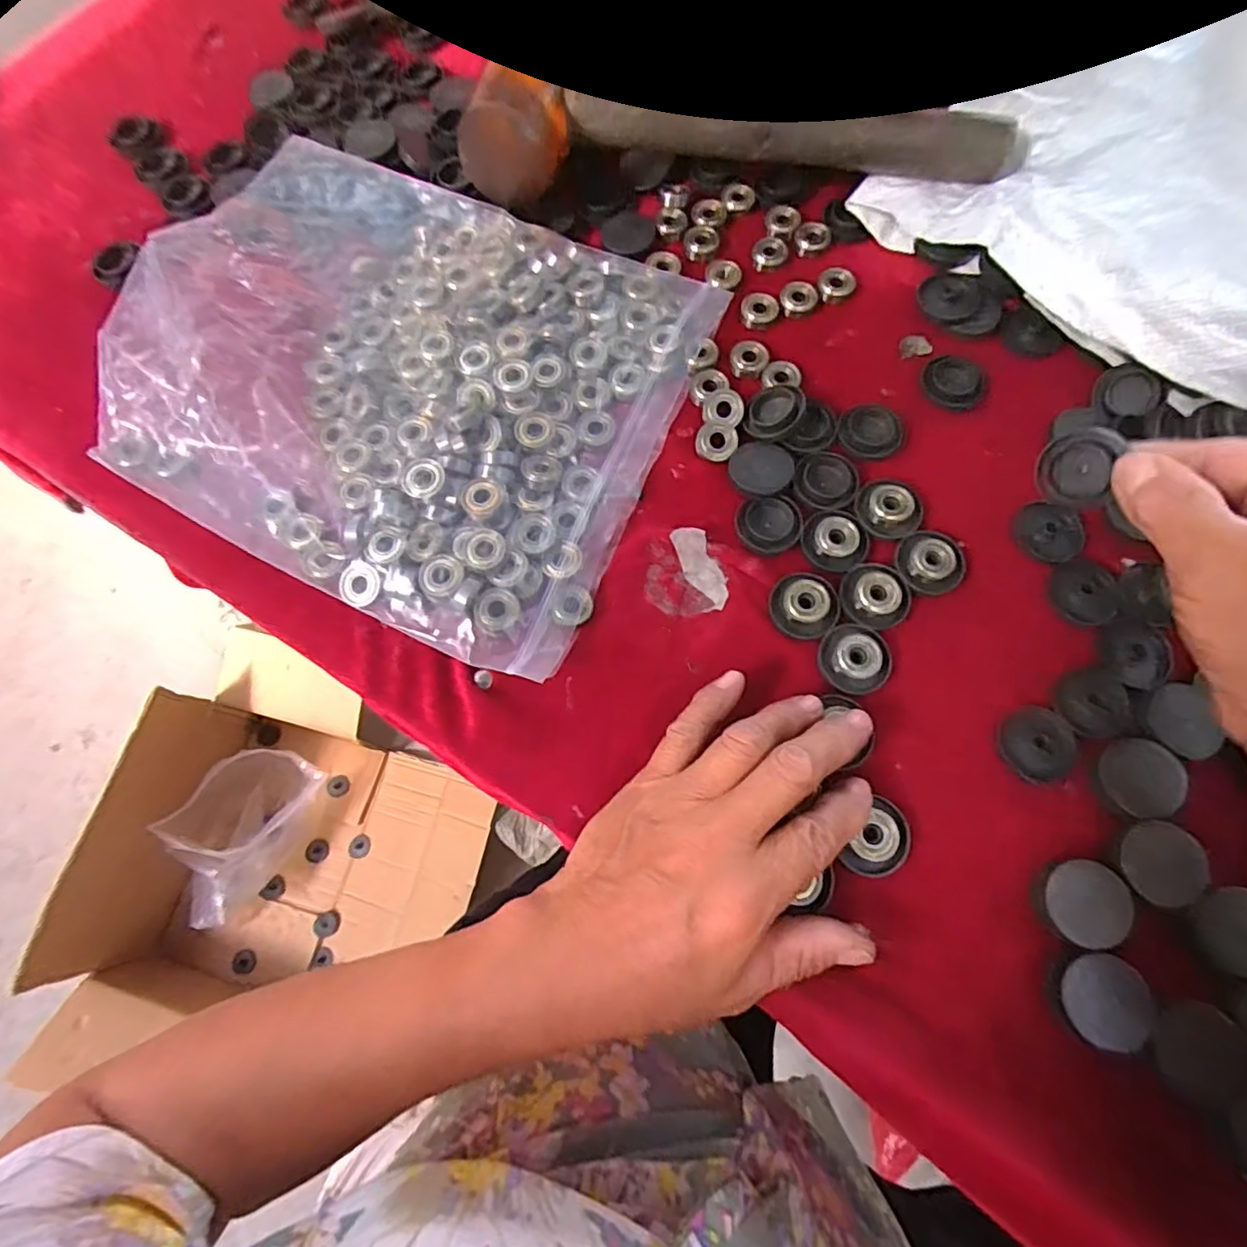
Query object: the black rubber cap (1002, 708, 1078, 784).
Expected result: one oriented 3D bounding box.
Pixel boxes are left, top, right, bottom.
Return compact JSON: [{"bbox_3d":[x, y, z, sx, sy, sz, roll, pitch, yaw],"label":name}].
[{"bbox_3d":[0.188,0.054,0.277,0.032,0.005,0.030,0,72,1],"label":"black rubber cap"}]

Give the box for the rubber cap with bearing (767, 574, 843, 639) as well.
[{"bbox_3d":[0.089,-0.009,0.297,0.032,0.011,0.031,0,72,1],"label":"rubber cap with bearing"}]

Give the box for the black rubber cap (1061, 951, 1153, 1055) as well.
[{"bbox_3d":[0.189,0.147,0.237,0.030,0.004,0.032,0,72,1],"label":"black rubber cap"}]

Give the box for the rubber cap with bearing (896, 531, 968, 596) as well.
[{"bbox_3d":[0.154,-0.032,0.305,0.033,0.012,0.030,0,72,1],"label":"rubber cap with bearing"}]

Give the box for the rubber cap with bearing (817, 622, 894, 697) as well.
[{"bbox_3d":[0.110,0.016,0.291,0.032,0.013,0.033,0,72,1],"label":"rubber cap with bearing"}]

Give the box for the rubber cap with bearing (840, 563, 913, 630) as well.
[{"bbox_3d":[0.123,-0.014,0.299,0.031,0.010,0.031,0,72,1],"label":"rubber cap with bearing"}]

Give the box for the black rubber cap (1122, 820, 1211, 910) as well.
[{"bbox_3d":[0.222,0.098,0.250,0.031,0.007,0.032,14,73,6],"label":"black rubber cap"}]

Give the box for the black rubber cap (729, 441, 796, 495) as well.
[{"bbox_3d":[0.073,-0.082,0.321,0.032,0.005,0.033,0,72,1],"label":"black rubber cap"}]

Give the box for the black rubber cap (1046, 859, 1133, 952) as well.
[{"bbox_3d":[0.189,0.114,0.248,0.032,0.004,0.032,0,72,1],"label":"black rubber cap"}]

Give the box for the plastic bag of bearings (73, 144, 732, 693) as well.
[{"bbox_3d":[-0.115,-0.134,0.325,0.277,0.042,0.251,21,74,8],"label":"plastic bag of bearings"}]

